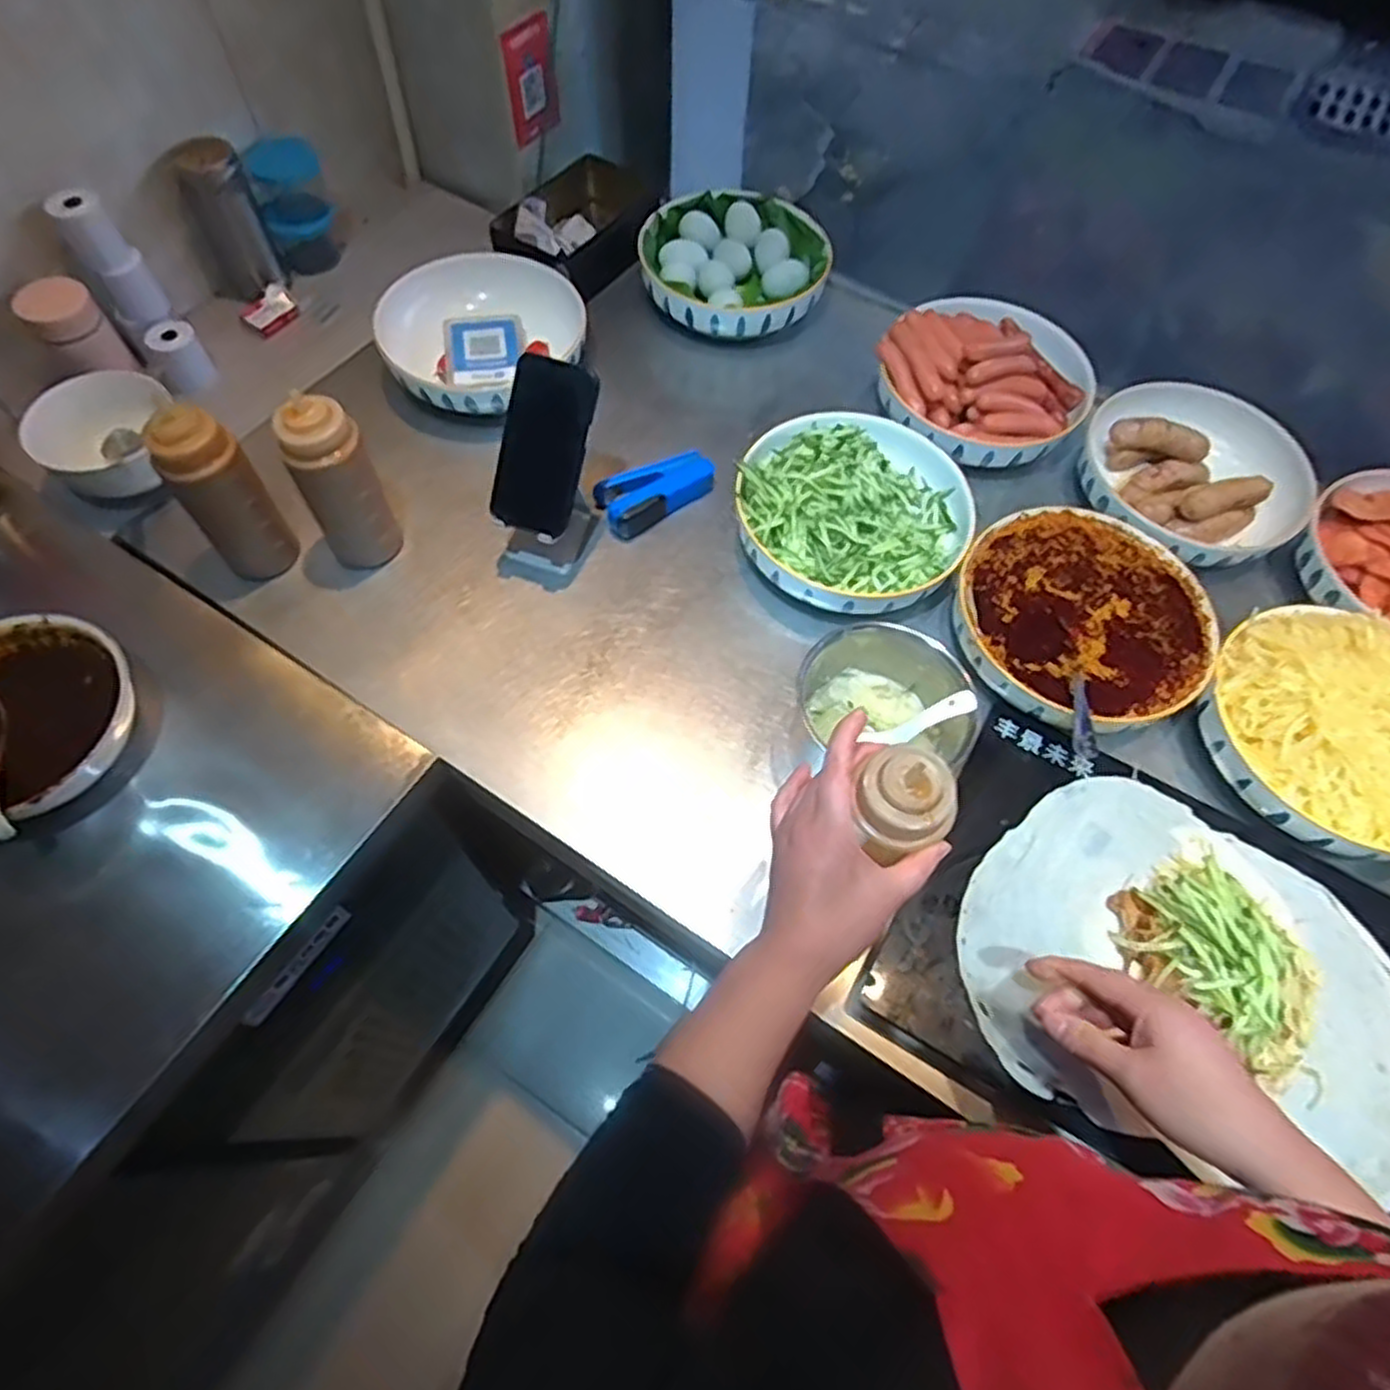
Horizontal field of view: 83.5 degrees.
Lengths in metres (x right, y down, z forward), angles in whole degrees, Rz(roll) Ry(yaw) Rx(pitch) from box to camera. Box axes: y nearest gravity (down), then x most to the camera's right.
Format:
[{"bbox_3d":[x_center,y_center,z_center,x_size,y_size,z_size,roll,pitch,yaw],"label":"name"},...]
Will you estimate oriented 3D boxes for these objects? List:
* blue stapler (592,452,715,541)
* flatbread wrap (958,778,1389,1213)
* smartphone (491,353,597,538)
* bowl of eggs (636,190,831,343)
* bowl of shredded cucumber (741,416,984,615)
[{"bbox_3d":[-0.038,-0.207,0.800,0.121,0.028,0.060,-26,63,-19],"label":"blue stapler"},{"bbox_3d":[0.376,0.192,0.574,0.329,0.061,0.261,23,59,10],"label":"flatbread wrap"},{"bbox_3d":[-0.135,-0.219,0.687,0.076,0.143,0.012,16,18,8],"label":"smartphone"},{"bbox_3d":[0.047,-0.510,0.943,0.212,0.080,0.219,2,58,-3],"label":"bowl of eggs"},{"bbox_3d":[0.150,-0.171,0.762,0.219,0.082,0.212,2,58,-3],"label":"bowl of shredded cucumber"}]

